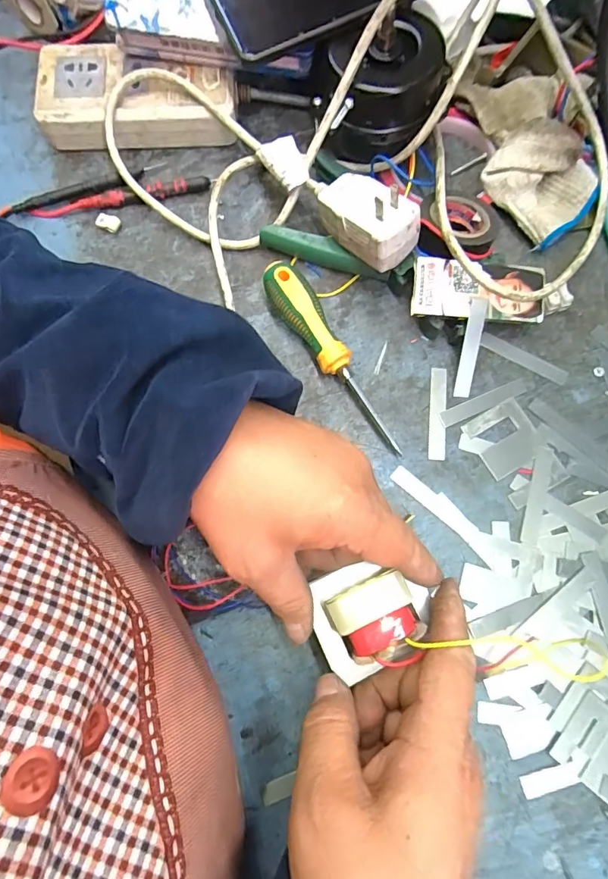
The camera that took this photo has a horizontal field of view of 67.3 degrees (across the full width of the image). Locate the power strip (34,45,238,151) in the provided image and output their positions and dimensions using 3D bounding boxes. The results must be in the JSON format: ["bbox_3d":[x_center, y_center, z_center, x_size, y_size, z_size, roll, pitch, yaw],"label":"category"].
[{"bbox_3d":[-0.127,-0.265,0.355,0.147,0.039,0.061,1,77,1],"label":"power strip"}]

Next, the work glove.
[{"bbox_3d":[0.167,-0.212,0.338,0.078,0.040,0.134,-17,78,-3],"label":"work glove"}]

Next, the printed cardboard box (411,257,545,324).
[{"bbox_3d":[0.117,-0.100,0.306,0.089,0.008,0.037,4,88,-6],"label":"printed cardboard box"}]

